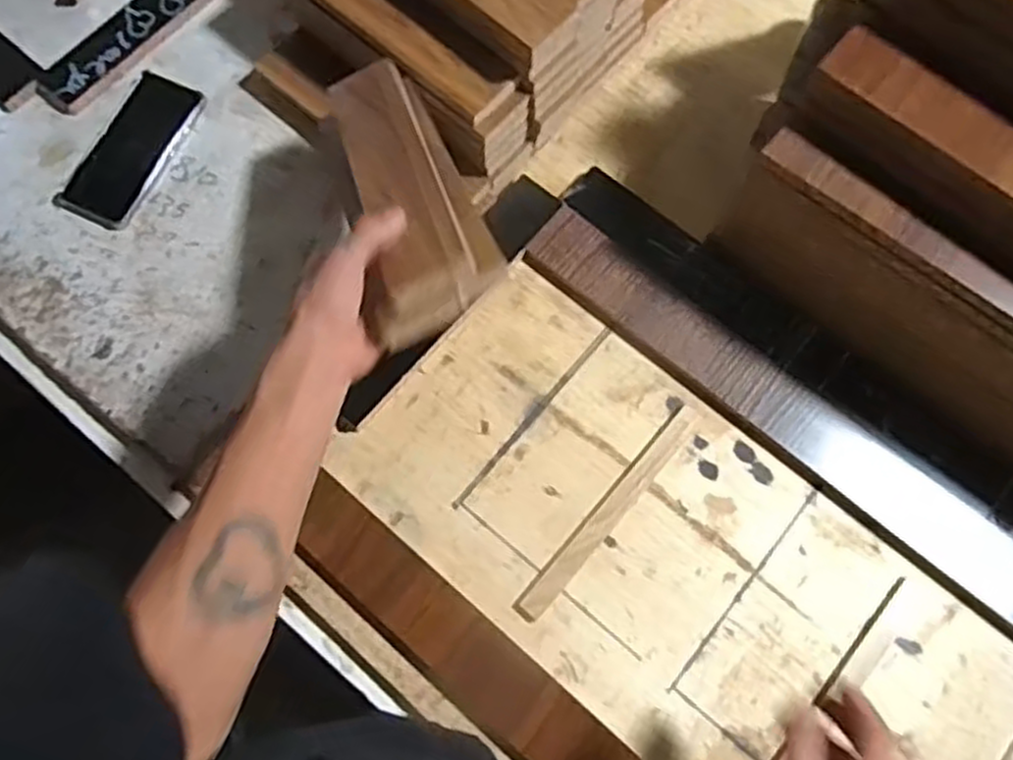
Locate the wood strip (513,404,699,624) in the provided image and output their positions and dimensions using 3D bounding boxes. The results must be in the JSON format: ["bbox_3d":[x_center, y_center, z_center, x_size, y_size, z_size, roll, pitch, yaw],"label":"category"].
[{"bbox_3d":[0.091,0.114,0.690,0.027,0.007,0.233,39,77,12],"label":"wood strip"}]

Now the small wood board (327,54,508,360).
[{"bbox_3d":[-0.079,-0.156,0.608,0.086,0.049,0.268,-17,56,-6],"label":"small wood board"}]

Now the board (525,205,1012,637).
[{"bbox_3d":[0.326,0.088,0.688,0.743,0.027,0.076,39,77,12],"label":"board"}]

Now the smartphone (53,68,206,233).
[{"bbox_3d":[-0.378,-0.234,0.793,0.082,0.016,0.167,23,74,8],"label":"smartphone"}]

